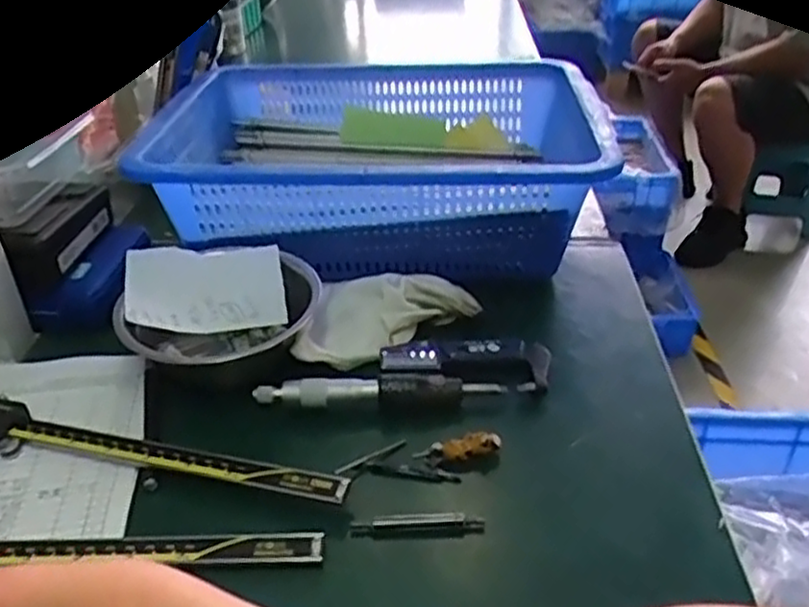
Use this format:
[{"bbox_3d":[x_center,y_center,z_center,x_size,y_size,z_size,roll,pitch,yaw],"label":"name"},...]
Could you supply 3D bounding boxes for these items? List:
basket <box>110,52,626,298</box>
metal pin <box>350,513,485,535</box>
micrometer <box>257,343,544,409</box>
[{"bbox_3d":[-0.020,-0.115,0.628,0.341,0.104,0.254,3,33,5],"label":"basket"},{"bbox_3d":[0.007,0.115,0.394,0.069,0.006,0.008,-1,33,-1],"label":"metal pin"},{"bbox_3d":[0.002,0.044,0.480,0.182,0.019,0.050,-3,33,-4],"label":"micrometer"}]

